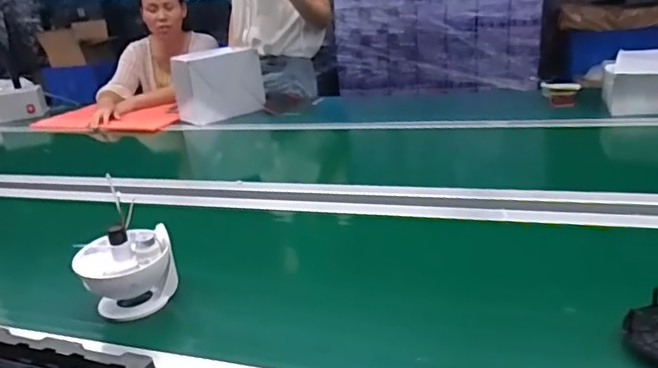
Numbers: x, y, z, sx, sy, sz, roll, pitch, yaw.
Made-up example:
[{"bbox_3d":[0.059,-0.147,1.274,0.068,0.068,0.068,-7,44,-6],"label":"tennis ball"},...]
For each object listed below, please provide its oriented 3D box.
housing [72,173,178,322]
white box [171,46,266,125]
[{"bbox_3d":[-0.277,0.103,0.769,0.115,0.133,0.125,-15,23,-23],"label":"housing"},{"bbox_3d":[-0.338,-0.305,1.736,0.250,0.196,0.119,-23,26,-37],"label":"white box"}]

